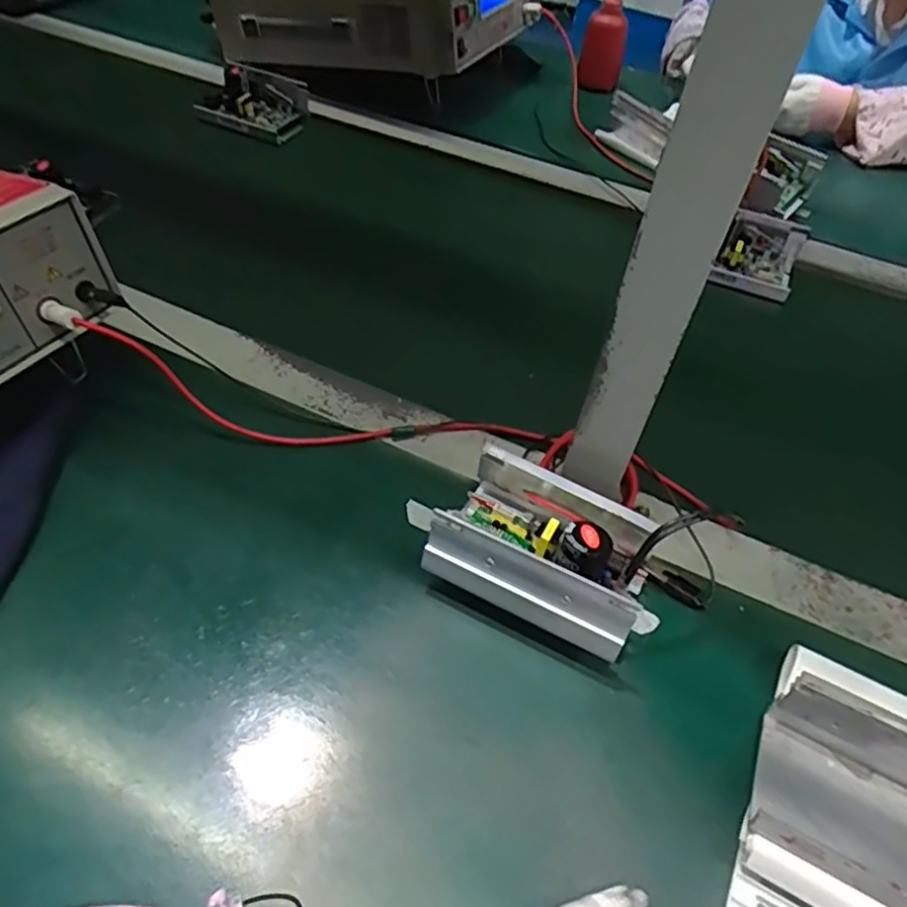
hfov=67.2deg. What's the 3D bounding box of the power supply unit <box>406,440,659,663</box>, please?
[{"bbox_3d":[0.052,0.054,0.446,0.177,0.068,0.113,24,50,14],"label":"power supply unit"}]

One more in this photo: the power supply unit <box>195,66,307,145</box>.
[{"bbox_3d":[-0.253,-0.441,0.866,0.124,0.068,0.083,18,49,9],"label":"power supply unit"}]

